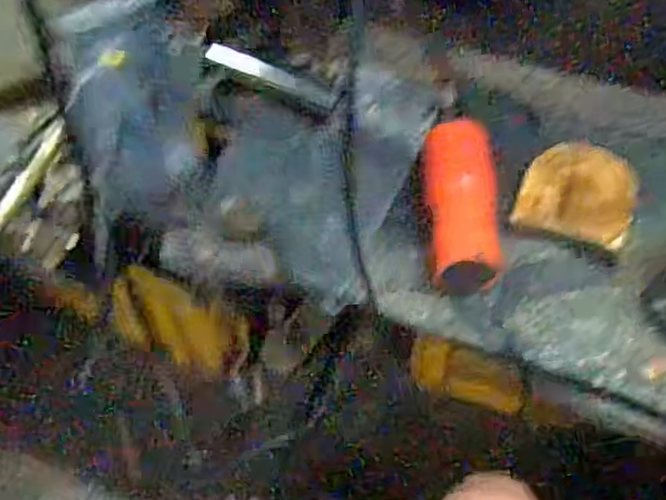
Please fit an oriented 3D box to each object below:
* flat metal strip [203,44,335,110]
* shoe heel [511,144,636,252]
[{"bbox_3d":[-0.050,-0.144,0.583,0.110,0.004,0.019,21,68,-5],"label":"flat metal strip"},{"bbox_3d":[0.175,-0.041,0.501,0.076,0.019,0.084,20,58,14],"label":"shoe heel"}]

